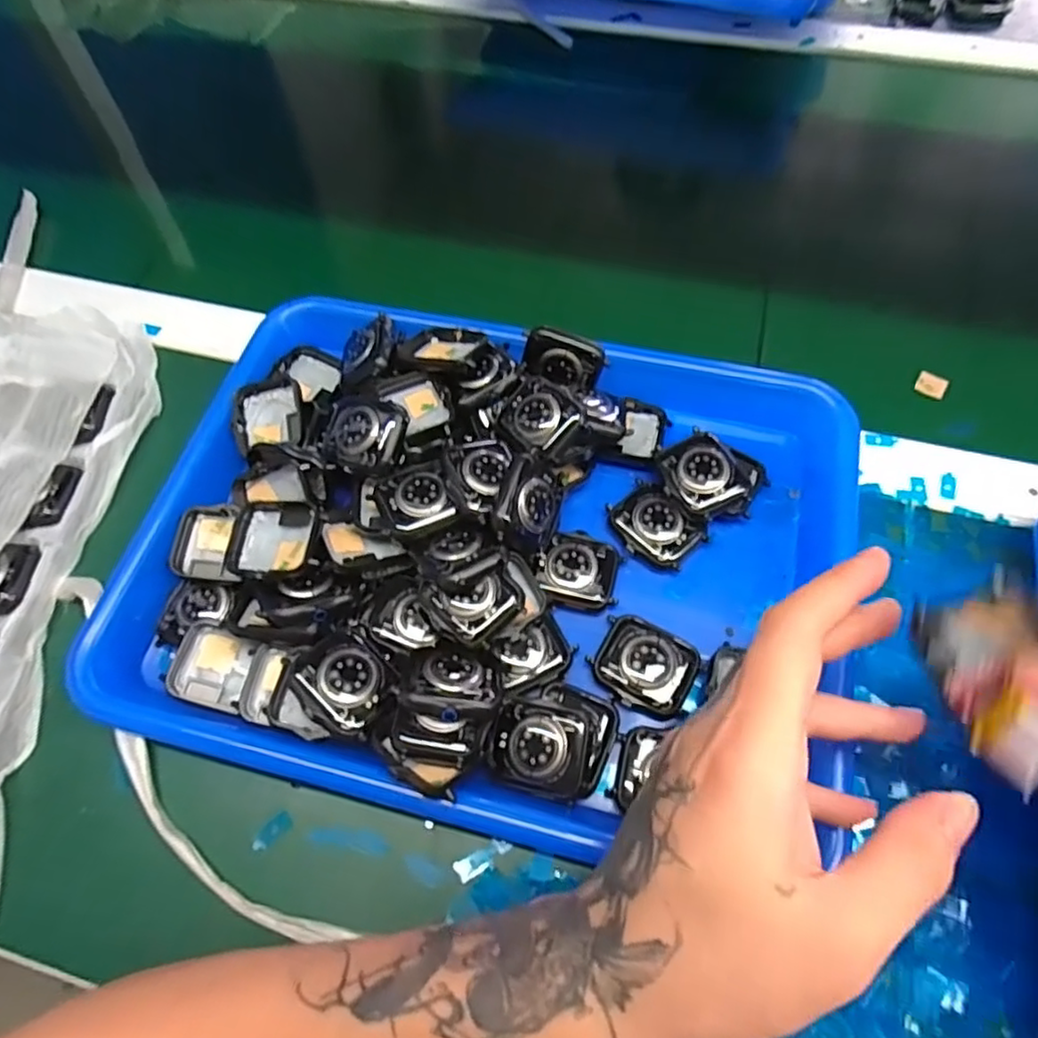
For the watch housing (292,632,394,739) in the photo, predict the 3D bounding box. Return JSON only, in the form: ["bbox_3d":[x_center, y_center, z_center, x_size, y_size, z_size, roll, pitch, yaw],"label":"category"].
[{"bbox_3d":[-0.074,0.070,0.275,0.041,0.014,0.034,32,68,16],"label":"watch housing"}]

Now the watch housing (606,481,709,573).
[{"bbox_3d":[0.068,0.004,0.324,0.036,0.010,0.044,-40,69,-17],"label":"watch housing"}]

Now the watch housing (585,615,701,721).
[{"bbox_3d":[0.057,0.066,0.292,0.044,0.008,0.037,28,67,14],"label":"watch housing"}]

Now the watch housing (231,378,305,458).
[{"bbox_3d":[-0.133,-0.056,0.344,0.037,0.012,0.036,-9,85,16],"label":"watch housing"}]

